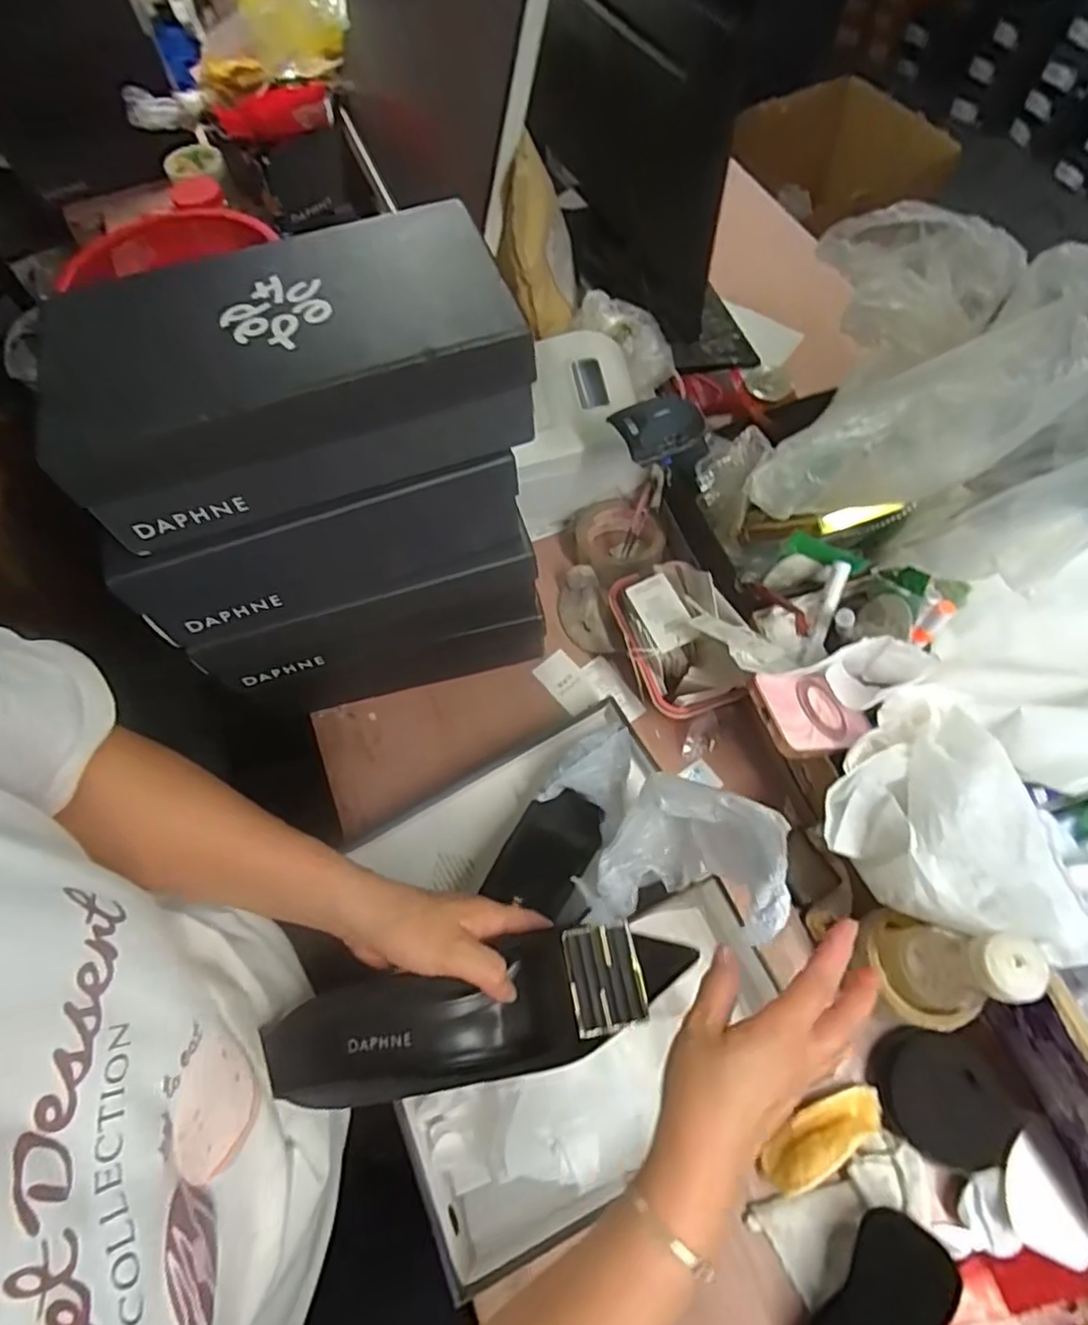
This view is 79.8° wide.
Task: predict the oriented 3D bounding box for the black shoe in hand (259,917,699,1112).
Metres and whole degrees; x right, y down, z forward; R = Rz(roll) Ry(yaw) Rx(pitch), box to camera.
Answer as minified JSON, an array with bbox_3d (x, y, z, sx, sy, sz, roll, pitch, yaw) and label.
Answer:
[{"bbox_3d":[-0.035,0.222,0.412,0.247,0.080,0.073,-13,64,-4],"label":"black shoe in hand"}]

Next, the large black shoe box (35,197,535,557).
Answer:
[{"bbox_3d":[-0.171,-0.206,0.453,0.296,0.101,0.156,-19,65,-5],"label":"large black shoe box"}]

